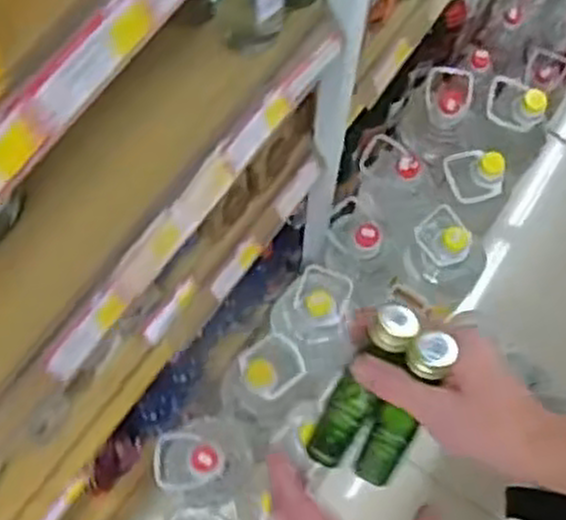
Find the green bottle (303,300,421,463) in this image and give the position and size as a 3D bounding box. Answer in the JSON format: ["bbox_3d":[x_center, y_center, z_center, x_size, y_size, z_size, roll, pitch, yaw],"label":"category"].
[{"bbox_3d":[0.056,0.096,0.581,0.032,0.154,0.030,29,38,8],"label":"green bottle"}]

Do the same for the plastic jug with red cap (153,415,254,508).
[{"bbox_3d":[-0.143,0.349,1.411,0.162,0.224,0.150,-7,73,-3],"label":"plastic jug with red cap"}]

